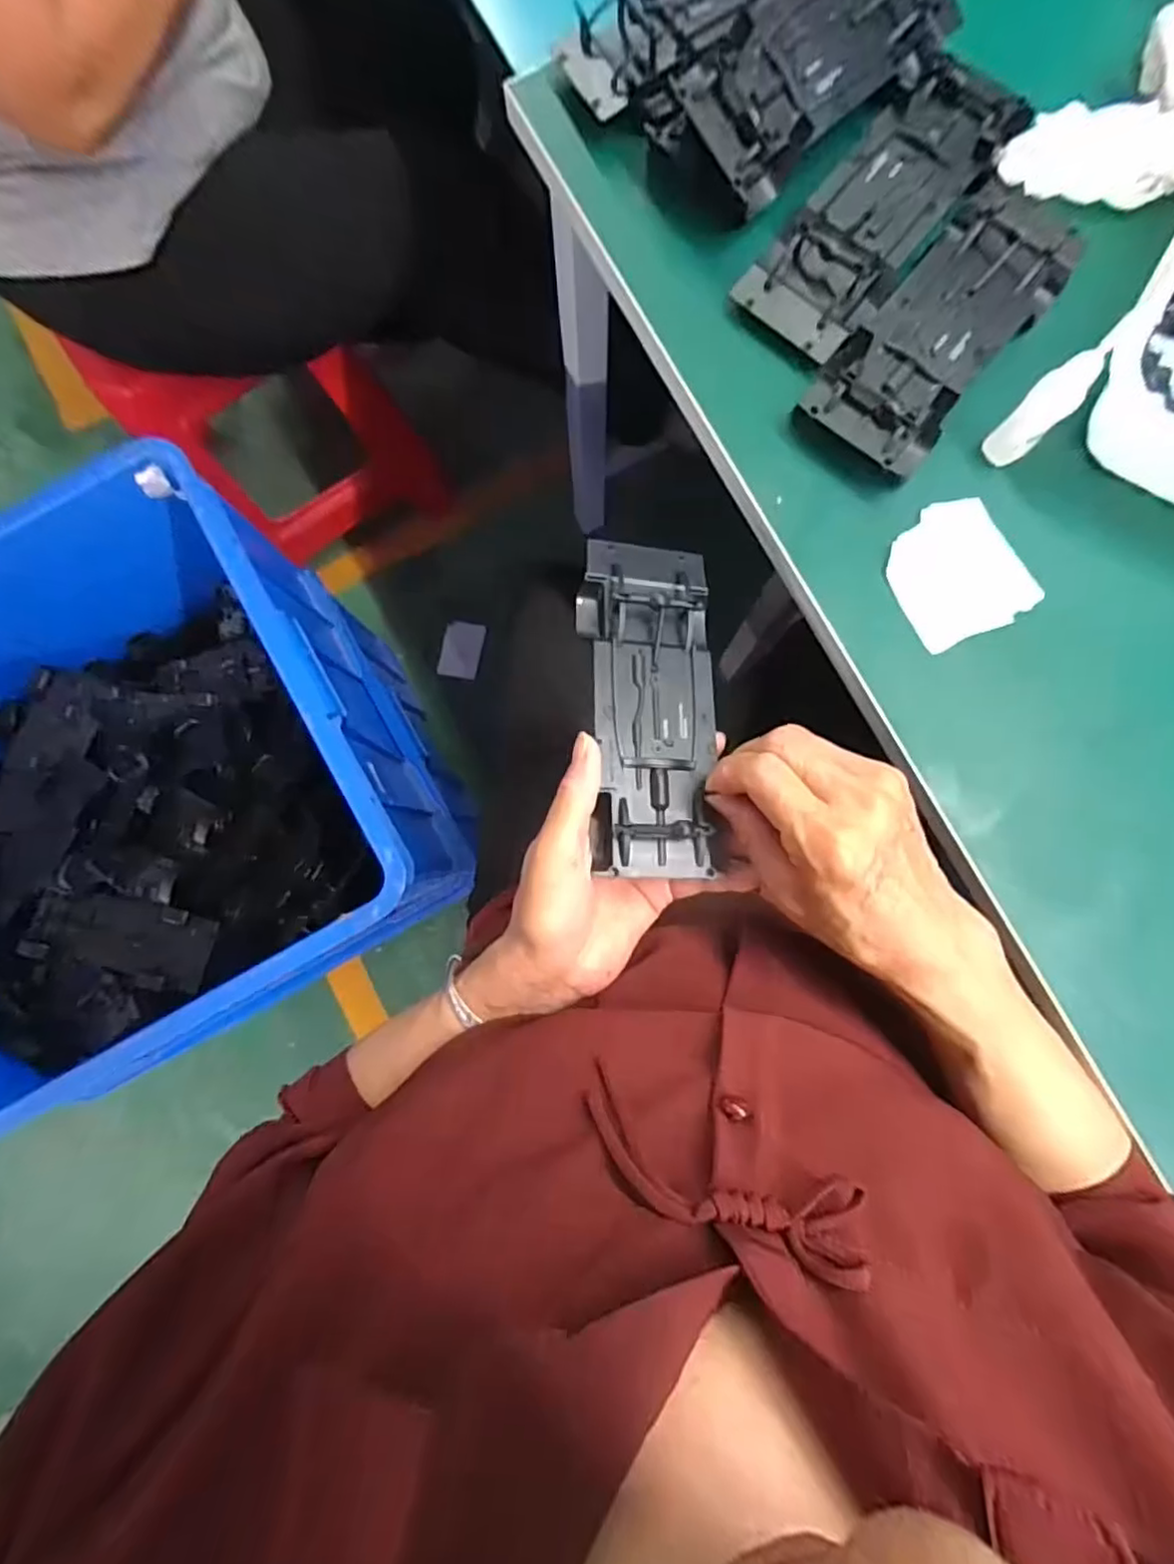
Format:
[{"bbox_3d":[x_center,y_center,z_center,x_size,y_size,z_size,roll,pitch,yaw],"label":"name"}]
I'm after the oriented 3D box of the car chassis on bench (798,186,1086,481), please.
[{"bbox_3d":[0.212,-0.269,0.368,0.077,0.022,0.191,39,87,4],"label":"car chassis on bench"}]

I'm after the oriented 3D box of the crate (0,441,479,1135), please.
[{"bbox_3d":[-0.525,0.051,0.703,0.614,0.314,0.482,-30,86,-1],"label":"crate"}]

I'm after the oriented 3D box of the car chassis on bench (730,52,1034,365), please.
[{"bbox_3d":[0.175,-0.341,0.377,0.072,0.024,0.186,41,87,4],"label":"car chassis on bench"}]

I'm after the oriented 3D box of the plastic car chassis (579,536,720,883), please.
[{"bbox_3d":[0.035,-0.047,0.348,0.070,0.025,0.191,-1,74,1],"label":"plastic car chassis"}]

